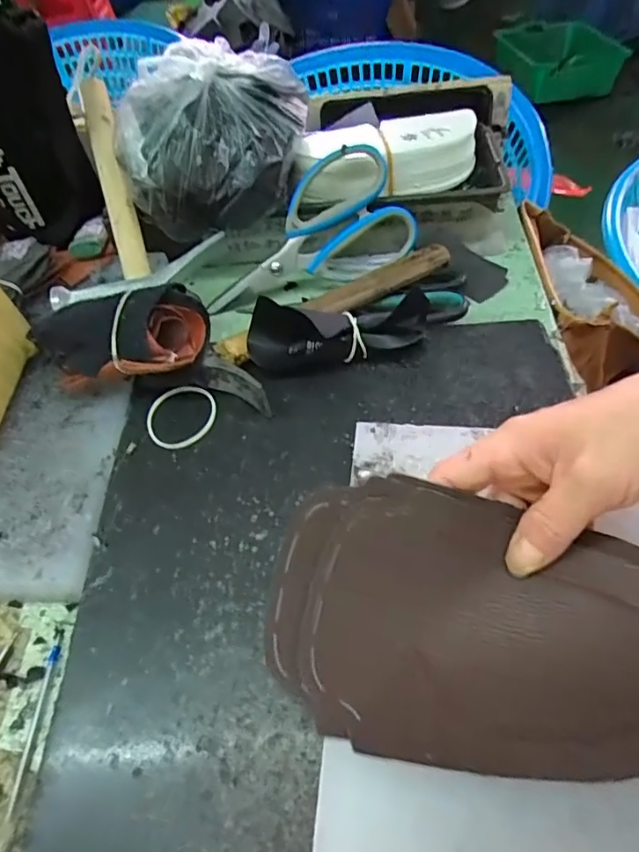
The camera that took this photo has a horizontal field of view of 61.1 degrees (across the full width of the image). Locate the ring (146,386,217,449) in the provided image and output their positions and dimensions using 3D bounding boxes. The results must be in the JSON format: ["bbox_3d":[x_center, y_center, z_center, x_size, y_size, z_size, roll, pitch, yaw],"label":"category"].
[{"bbox_3d":[-0.095,-0.006,0.371,0.046,0.004,0.049,-3,54,4],"label":"ring"}]

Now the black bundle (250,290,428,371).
[{"bbox_3d":[0.014,-0.069,0.379,0.129,0.041,0.040,-8,54,-1],"label":"black bundle"}]

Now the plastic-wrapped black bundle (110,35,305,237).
[{"bbox_3d":[-0.087,-0.236,0.442,0.131,0.099,0.138,14,57,16],"label":"plastic-wrapped black bundle"}]

